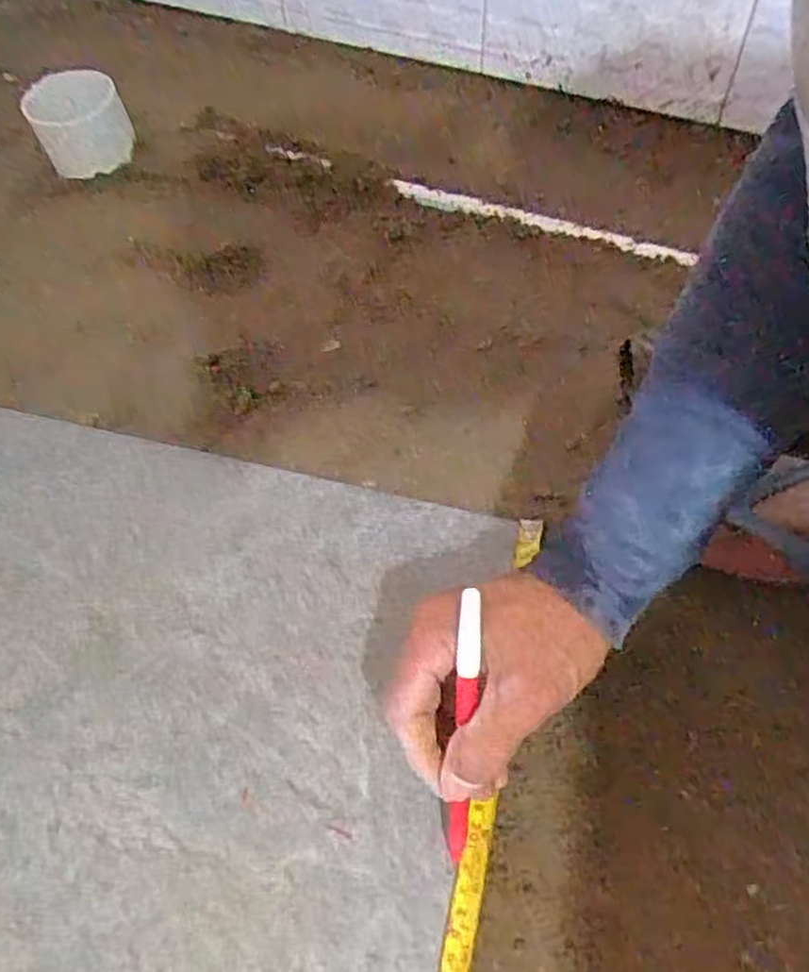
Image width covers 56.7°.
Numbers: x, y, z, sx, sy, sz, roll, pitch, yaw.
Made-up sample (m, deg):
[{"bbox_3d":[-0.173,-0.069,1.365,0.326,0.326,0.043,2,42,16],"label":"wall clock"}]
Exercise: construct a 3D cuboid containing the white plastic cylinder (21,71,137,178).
[{"bbox_3d":[-0.326,-0.363,0.755,0.094,0.072,0.074,-21,55,-14],"label":"white plastic cylinder"}]

